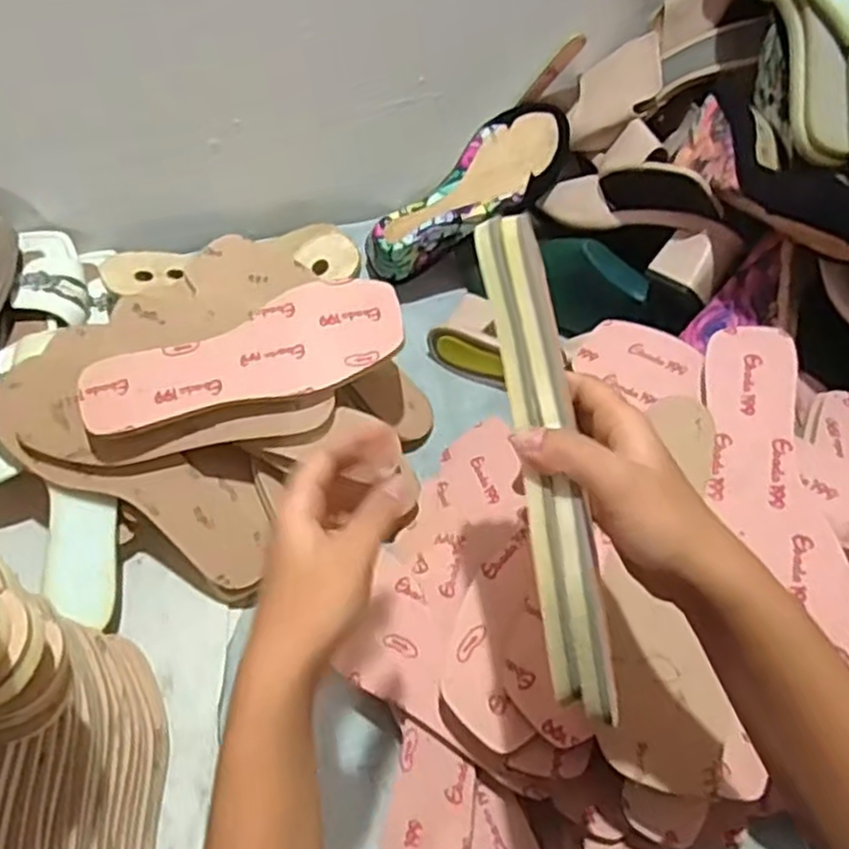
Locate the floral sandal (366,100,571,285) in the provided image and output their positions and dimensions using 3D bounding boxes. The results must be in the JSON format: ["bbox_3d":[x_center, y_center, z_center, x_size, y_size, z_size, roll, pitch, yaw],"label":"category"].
[{"bbox_3d":[0.044,-0.211,0.716,0.227,0.089,0.080,-37,62,9],"label":"floral sandal"}]

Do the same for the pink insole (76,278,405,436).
[{"bbox_3d":[-0.133,-0.054,0.566,0.237,0.019,0.081,-15,59,-9],"label":"pink insole"}]

